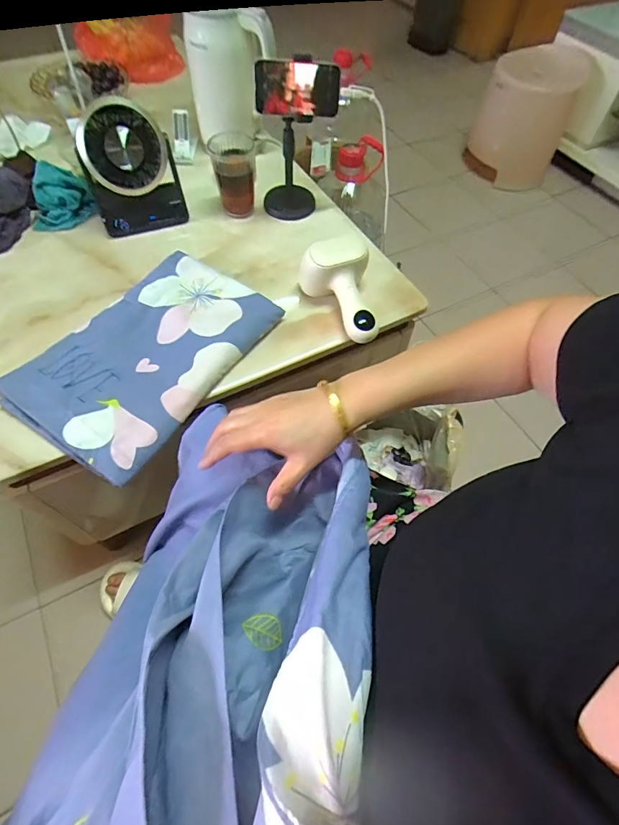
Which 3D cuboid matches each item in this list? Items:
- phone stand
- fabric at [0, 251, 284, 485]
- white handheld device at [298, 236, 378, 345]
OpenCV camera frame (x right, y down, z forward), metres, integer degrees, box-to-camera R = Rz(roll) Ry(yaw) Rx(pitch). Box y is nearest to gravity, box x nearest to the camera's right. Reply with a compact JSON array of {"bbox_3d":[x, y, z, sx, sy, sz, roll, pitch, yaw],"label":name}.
[{"bbox_3d":[-0.042,-0.518,0.806,0.108,0.285,0.128,2,58,-1],"label":"phone stand"},{"bbox_3d":[-0.254,-0.096,0.661,0.245,0.047,0.375,32,62,17],"label":"fabric"},{"bbox_3d":[0.049,-0.202,0.698,0.112,0.111,0.163,-8,58,-7],"label":"white handheld device"}]

